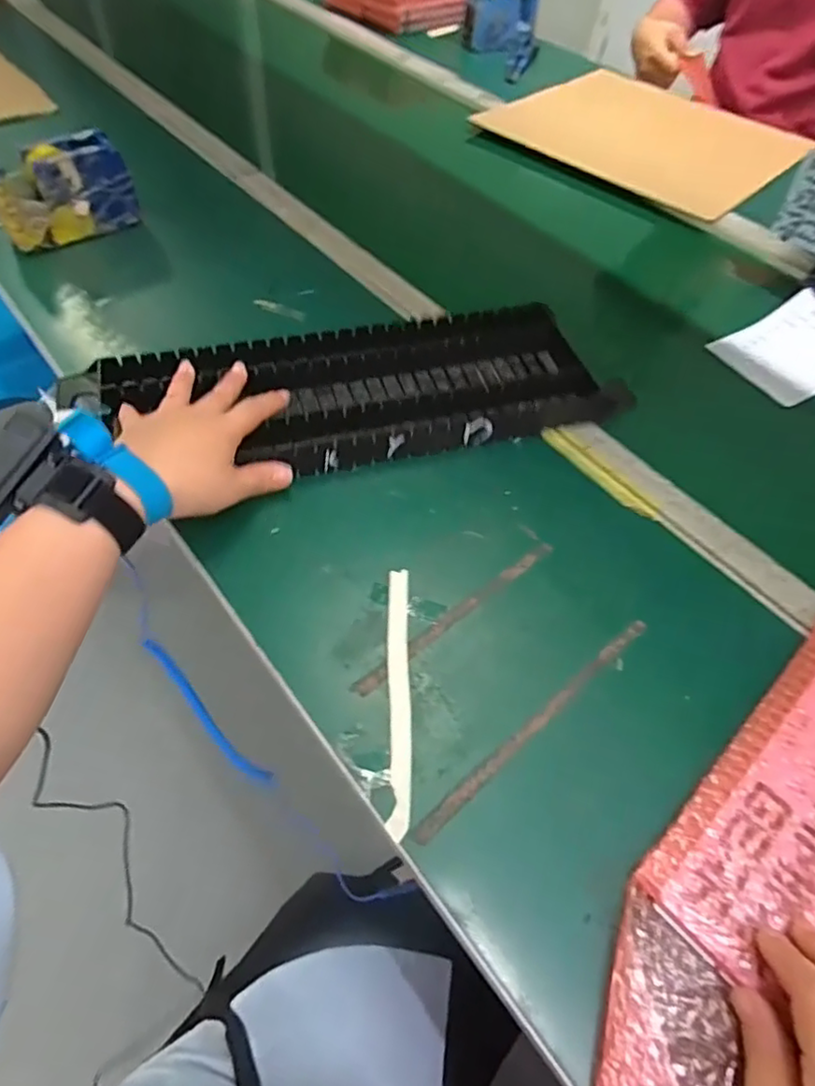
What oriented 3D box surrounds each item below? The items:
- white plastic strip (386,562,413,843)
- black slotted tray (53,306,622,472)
[{"bbox_3d":[-0.005,0.090,0.383,0.015,0.004,0.170,2,54,-4],"label":"white plastic strip"},{"bbox_3d":[-0.039,-0.129,0.520,0.435,0.032,0.160,-5,55,-9],"label":"black slotted tray"}]

